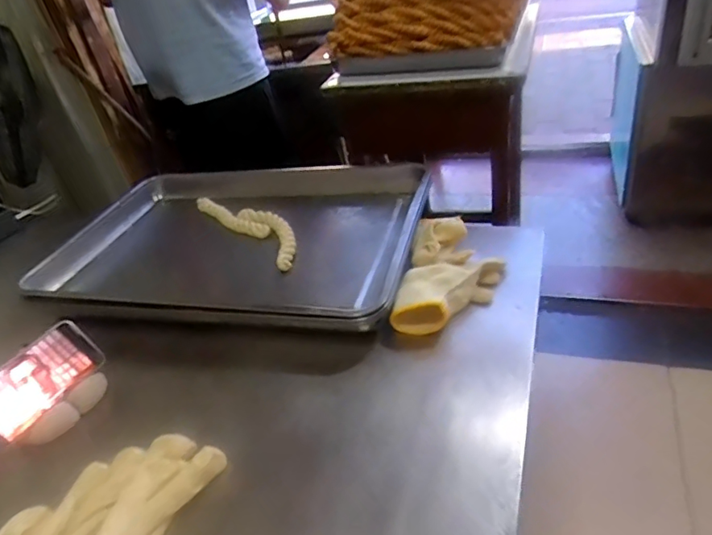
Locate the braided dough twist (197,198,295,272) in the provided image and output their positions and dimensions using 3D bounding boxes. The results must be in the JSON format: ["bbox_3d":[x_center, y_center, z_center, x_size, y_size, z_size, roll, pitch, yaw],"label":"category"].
[{"bbox_3d":[-0.175,-0.072,0.893,0.069,0.032,0.321,-30,40,-26],"label":"braided dough twist"}]

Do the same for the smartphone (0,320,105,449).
[{"bbox_3d":[-0.374,0.131,0.622,0.009,0.071,0.150,-29,15,43],"label":"smartphone"}]

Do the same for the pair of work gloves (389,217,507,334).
[{"bbox_3d":[0.130,0.003,0.706,0.123,0.041,0.227,5,36,16],"label":"pair of work gloves"}]

